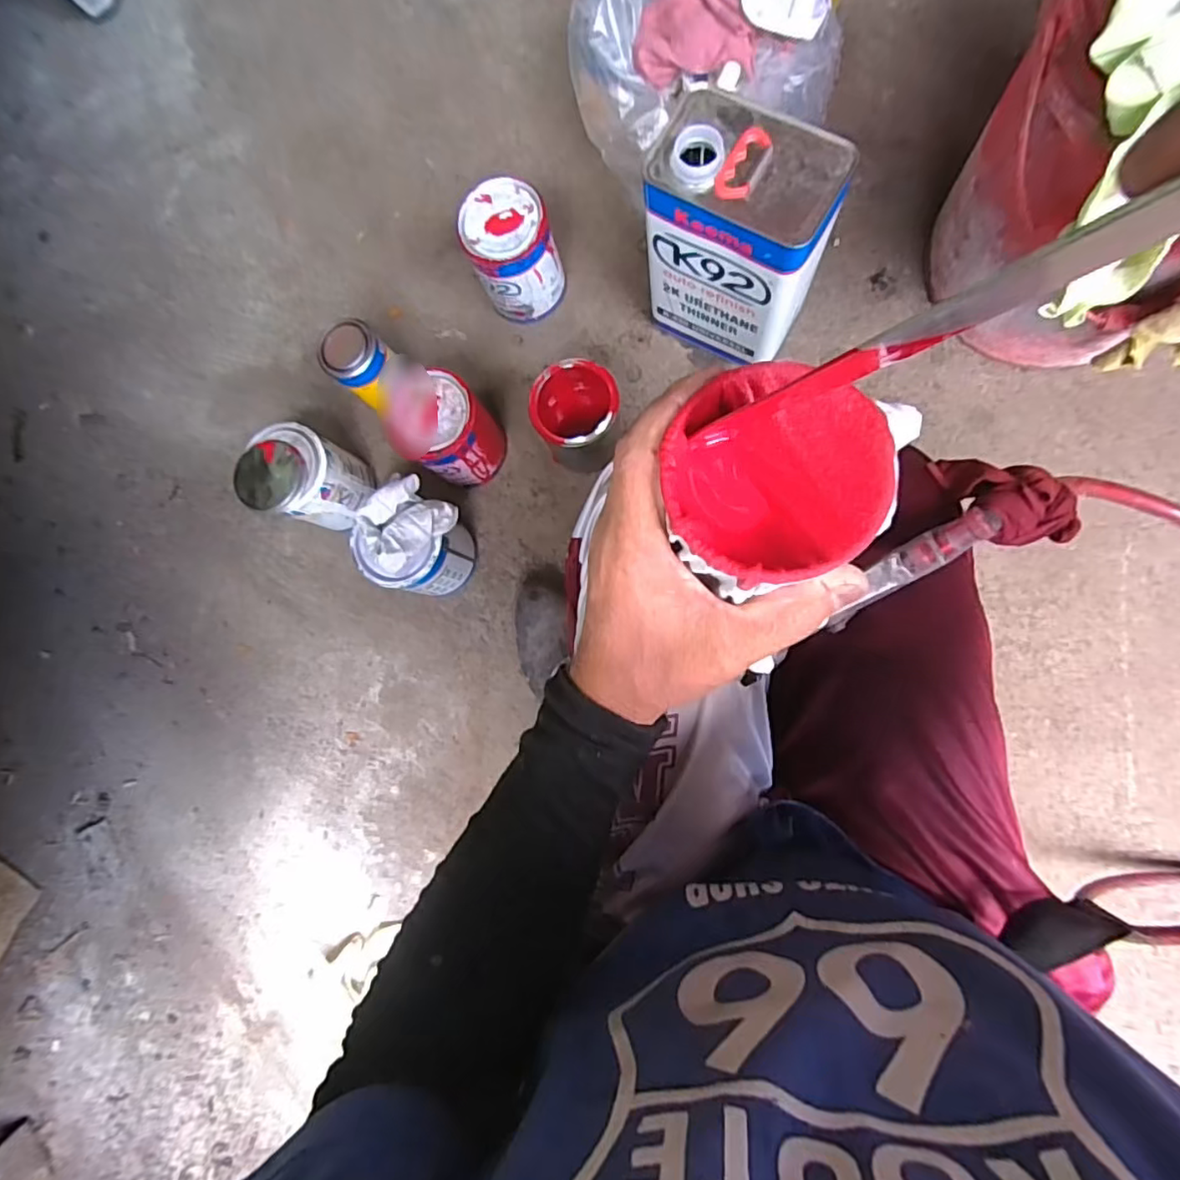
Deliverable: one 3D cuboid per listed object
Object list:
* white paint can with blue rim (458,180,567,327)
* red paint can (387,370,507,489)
[{"bbox_3d":[-0.092,-0.414,0.755,0.099,0.139,0.104,-1,85,8],"label":"white paint can with blue rim"},{"bbox_3d":[-0.160,-0.192,0.738,0.087,0.135,0.089,-1,85,8],"label":"red paint can"}]

